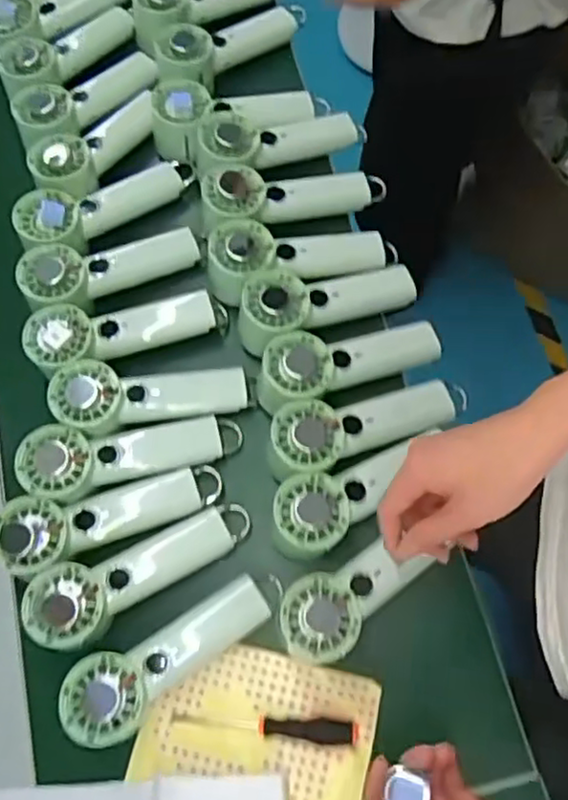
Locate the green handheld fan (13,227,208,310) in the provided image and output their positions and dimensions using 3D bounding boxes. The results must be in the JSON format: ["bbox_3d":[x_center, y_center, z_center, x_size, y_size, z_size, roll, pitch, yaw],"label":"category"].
[{"bbox_3d":[-0.169,-0.132,0.663,0.182,0.039,0.065,-18,70,-23],"label":"green handheld fan"}]

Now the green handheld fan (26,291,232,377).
[{"bbox_3d":[-0.147,-0.071,0.636,0.188,0.033,0.060,-12,70,-16],"label":"green handheld fan"}]

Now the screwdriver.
[{"bbox_3d":[-0.016,0.263,0.538,0.151,0.023,0.018,4,71,4],"label":"screwdriver"}]

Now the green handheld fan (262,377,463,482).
[{"bbox_3d":[0.075,0.023,0.607,0.188,0.045,0.058,-14,70,-20],"label":"green handheld fan"}]

